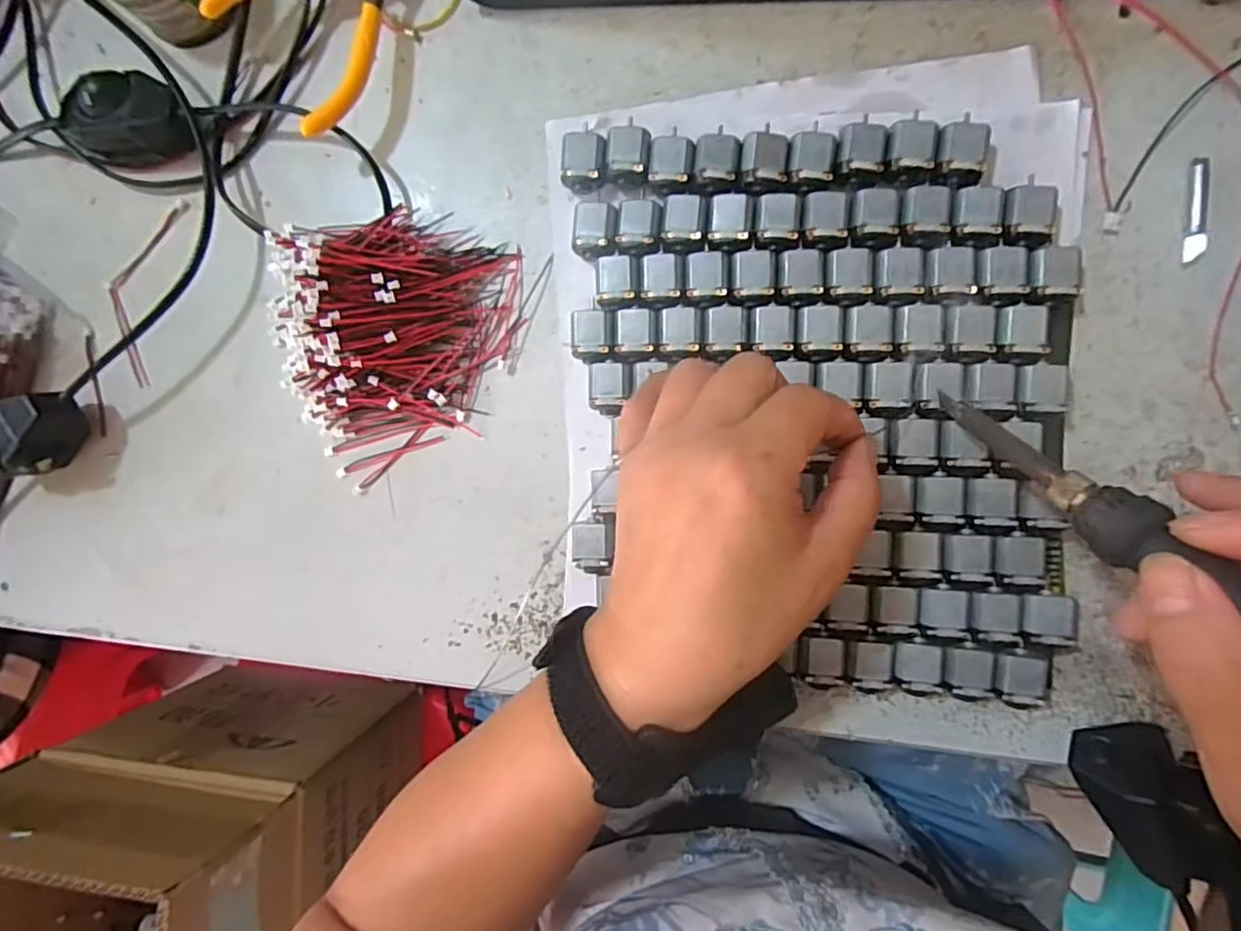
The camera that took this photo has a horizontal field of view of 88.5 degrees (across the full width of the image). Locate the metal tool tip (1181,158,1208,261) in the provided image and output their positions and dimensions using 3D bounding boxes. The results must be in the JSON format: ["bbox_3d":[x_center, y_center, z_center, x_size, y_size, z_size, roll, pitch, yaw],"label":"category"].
[{"bbox_3d":[0.231,-0.102,0.255,0.008,0.004,0.040,3,93,9],"label":"metal tool tip"}]

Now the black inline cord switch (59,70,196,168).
[{"bbox_3d":[-0.241,-0.170,0.313,0.061,0.029,0.041,18,95,8],"label":"black inline cord switch"}]

